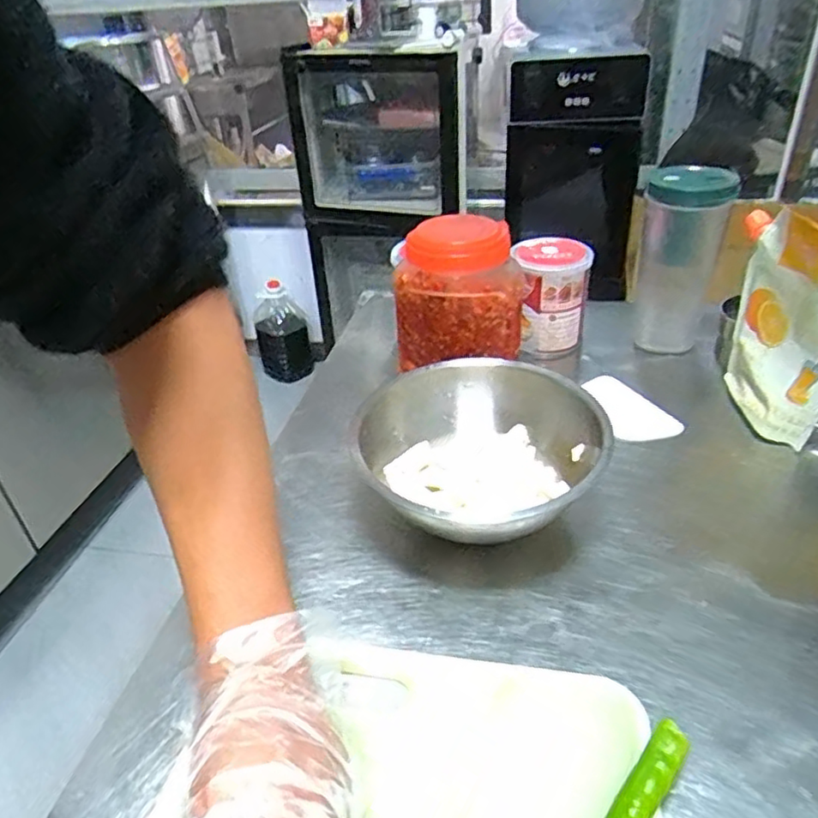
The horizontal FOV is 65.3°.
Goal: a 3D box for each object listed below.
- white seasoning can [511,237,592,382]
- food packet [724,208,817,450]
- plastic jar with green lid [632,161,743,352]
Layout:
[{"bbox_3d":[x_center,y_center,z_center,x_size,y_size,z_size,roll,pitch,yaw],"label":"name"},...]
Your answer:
[{"bbox_3d":[0.150,-0.116,0.697,0.080,0.122,0.076,-2,34,1],"label":"white seasoning can"},{"bbox_3d":[0.314,-0.071,0.535,0.029,0.182,0.130,-4,31,-3],"label":"food packet"},{"bbox_3d":[0.273,-0.143,0.650,0.073,0.175,0.081,11,36,20],"label":"plastic jar with green lid"}]

